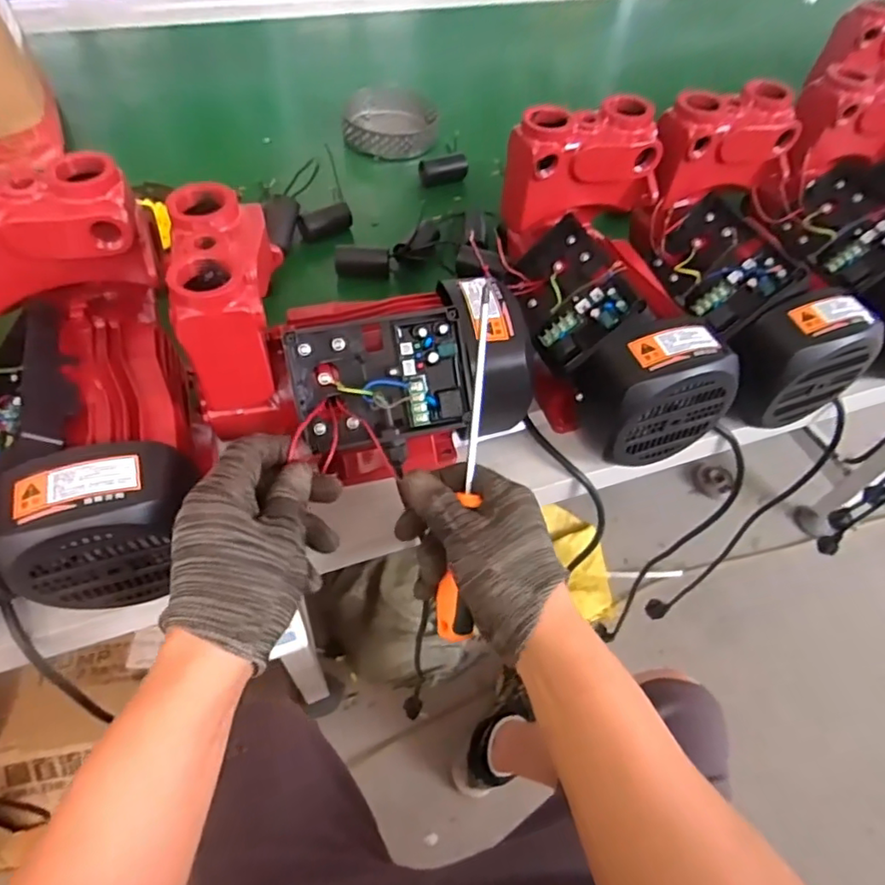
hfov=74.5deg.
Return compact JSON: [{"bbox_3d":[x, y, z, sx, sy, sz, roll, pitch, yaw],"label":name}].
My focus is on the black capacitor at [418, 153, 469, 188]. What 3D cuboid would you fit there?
[{"bbox_3d":[0.001,-0.354,0.754,0.059,0.025,0.028,-19,58,-17],"label":"black capacitor"}]

